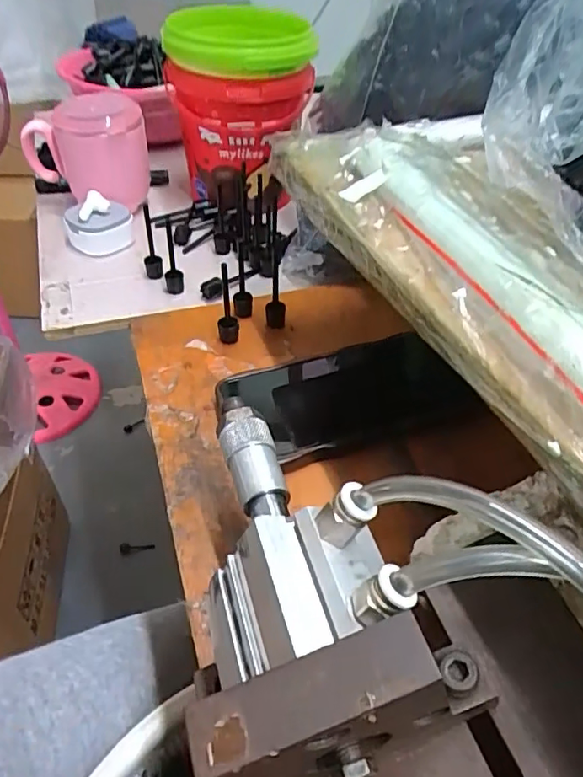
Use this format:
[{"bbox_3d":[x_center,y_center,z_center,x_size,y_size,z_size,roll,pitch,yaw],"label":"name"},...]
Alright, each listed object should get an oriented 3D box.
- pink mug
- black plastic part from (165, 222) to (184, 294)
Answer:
[{"bbox_3d":[-0.193,-0.218,0.529,0.109,0.092,0.092,-14,47,-17],"label":"pink mug"},{"bbox_3d":[-0.099,-0.107,0.462,0.015,0.057,0.013,-6,1,-9],"label":"black plastic part"}]

